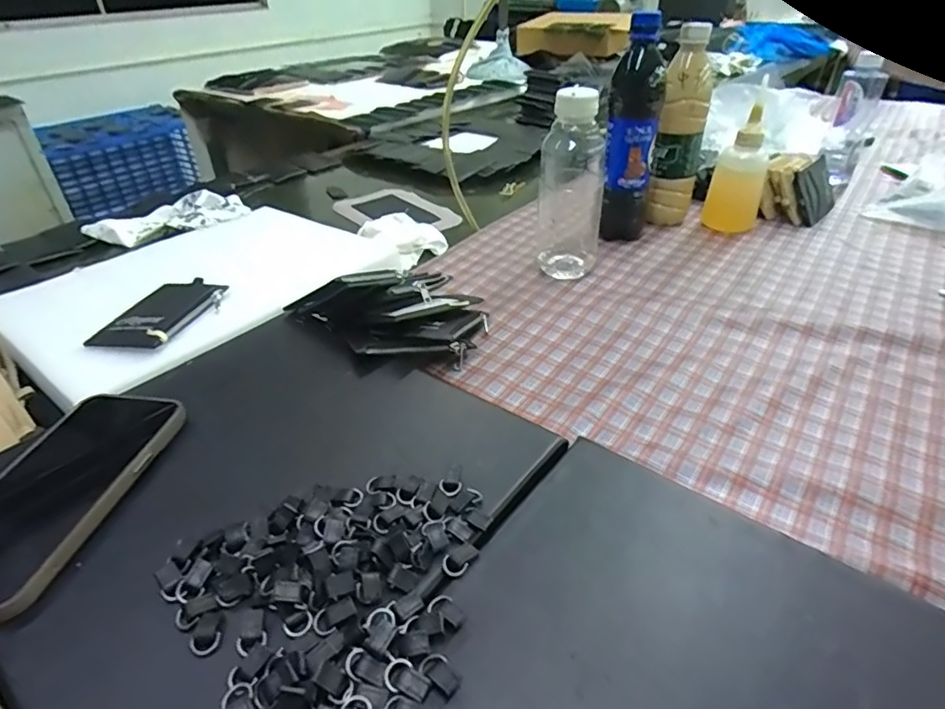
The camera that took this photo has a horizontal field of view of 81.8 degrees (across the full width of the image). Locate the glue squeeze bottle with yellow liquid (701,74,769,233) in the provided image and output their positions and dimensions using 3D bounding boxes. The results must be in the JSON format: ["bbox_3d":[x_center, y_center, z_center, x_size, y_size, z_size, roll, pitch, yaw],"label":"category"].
[{"bbox_3d":[0.326,-0.220,0.666,0.051,0.131,0.051,-21,40,-22],"label":"glue squeeze bottle with yellow liquid"}]

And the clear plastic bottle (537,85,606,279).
[{"bbox_3d":[0.104,-0.178,0.579,0.068,0.184,0.068,5,38,12],"label":"clear plastic bottle"}]

